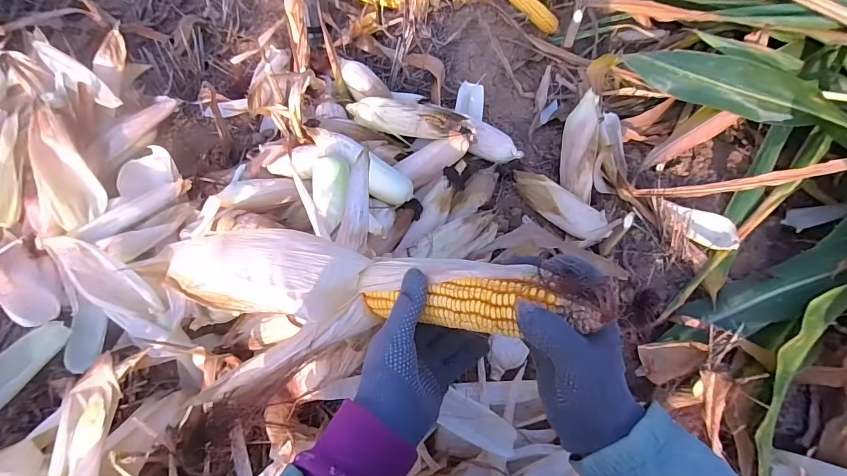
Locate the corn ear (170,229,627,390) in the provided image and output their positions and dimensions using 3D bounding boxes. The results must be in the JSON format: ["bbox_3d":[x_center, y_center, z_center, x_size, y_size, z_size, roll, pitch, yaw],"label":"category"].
[{"bbox_3d":[-0.030,0.056,0.325,0.299,0.116,0.101,2,60,5],"label":"corn ear"}]

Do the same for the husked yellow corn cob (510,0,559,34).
[{"bbox_3d":[0.337,-0.710,1.234,0.200,0.046,0.039,45,67,5],"label":"husked yellow corn cob"}]

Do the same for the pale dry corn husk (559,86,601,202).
[{"bbox_3d":[0.343,-0.196,0.868,0.076,0.053,0.230,4,95,-1],"label":"pale dry corn husk"}]

